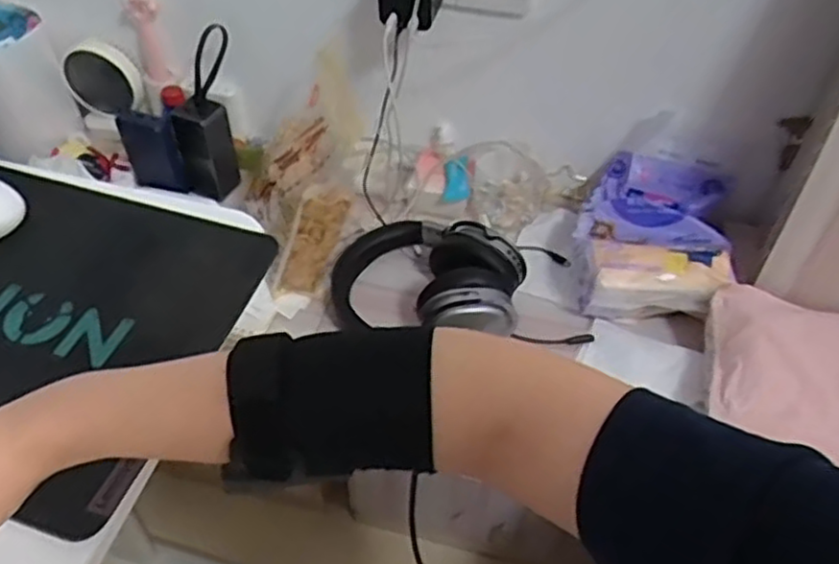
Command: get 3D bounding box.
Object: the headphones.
[{"bbox_3d":[0.015,-0.010,0.825,0.212,0.074,0.154,16,49,12],"label":"headphones"}]

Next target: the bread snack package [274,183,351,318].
[{"bbox_3d":[-0.123,-0.034,0.796,0.056,0.168,0.035,2,44,-28],"label":"bread snack package"}]

